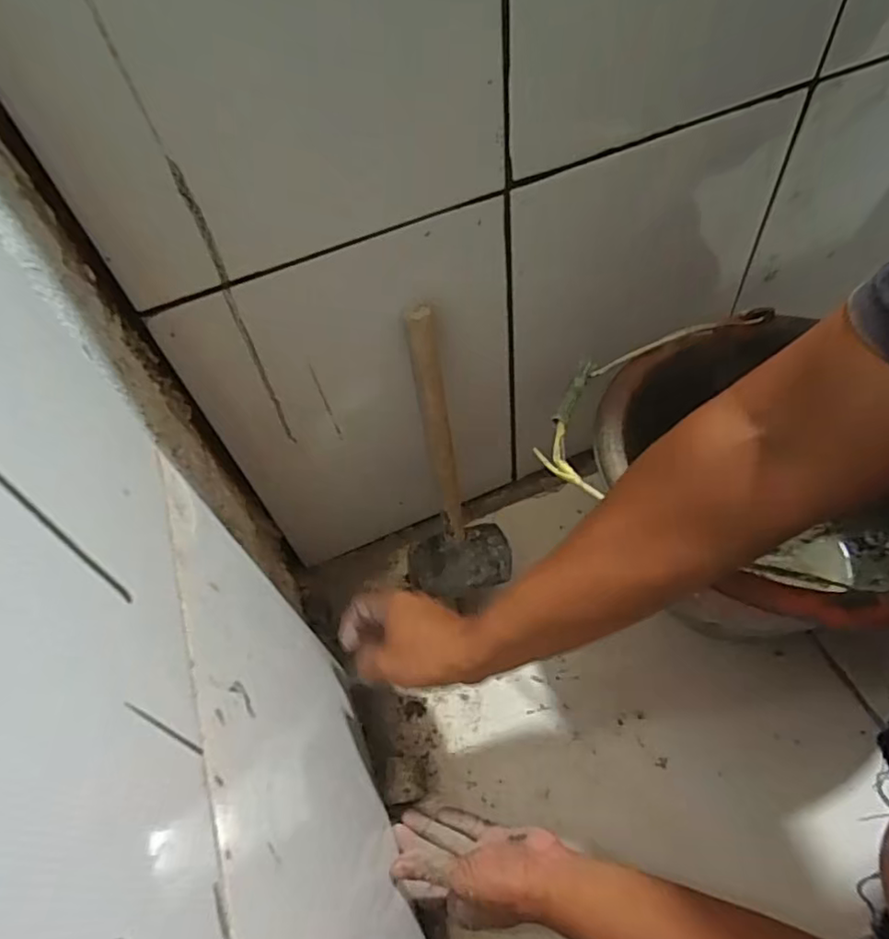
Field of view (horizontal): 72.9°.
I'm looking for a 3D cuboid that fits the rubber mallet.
[{"bbox_3d":[0.005,-0.005,0.496,0.087,0.253,0.049,-5,32,2],"label":"rubber mallet"}]

